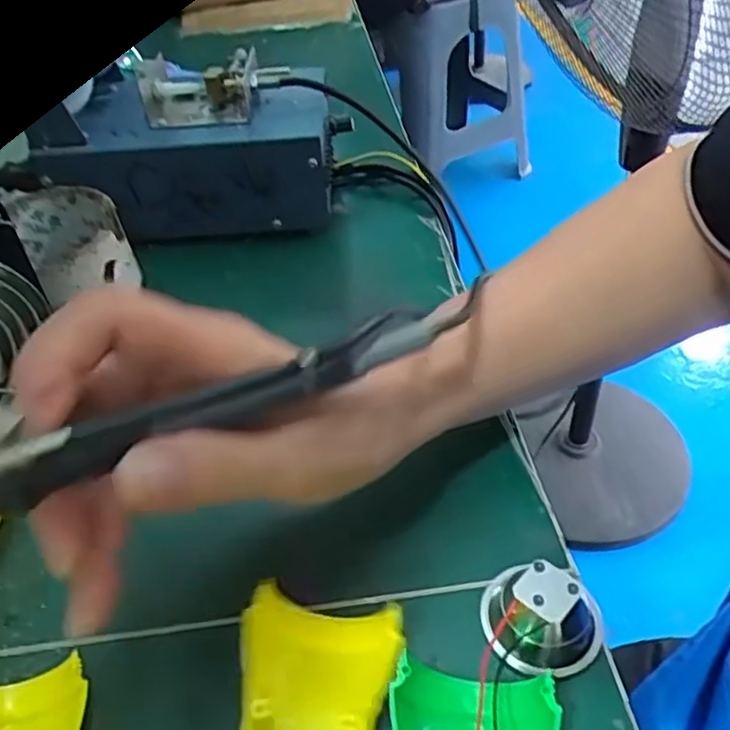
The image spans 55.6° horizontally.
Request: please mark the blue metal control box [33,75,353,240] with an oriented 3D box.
[{"bbox_3d":[-0.102,-0.135,0.449,0.166,0.080,0.087,-3,43,-1],"label":"blue metal control box"}]

